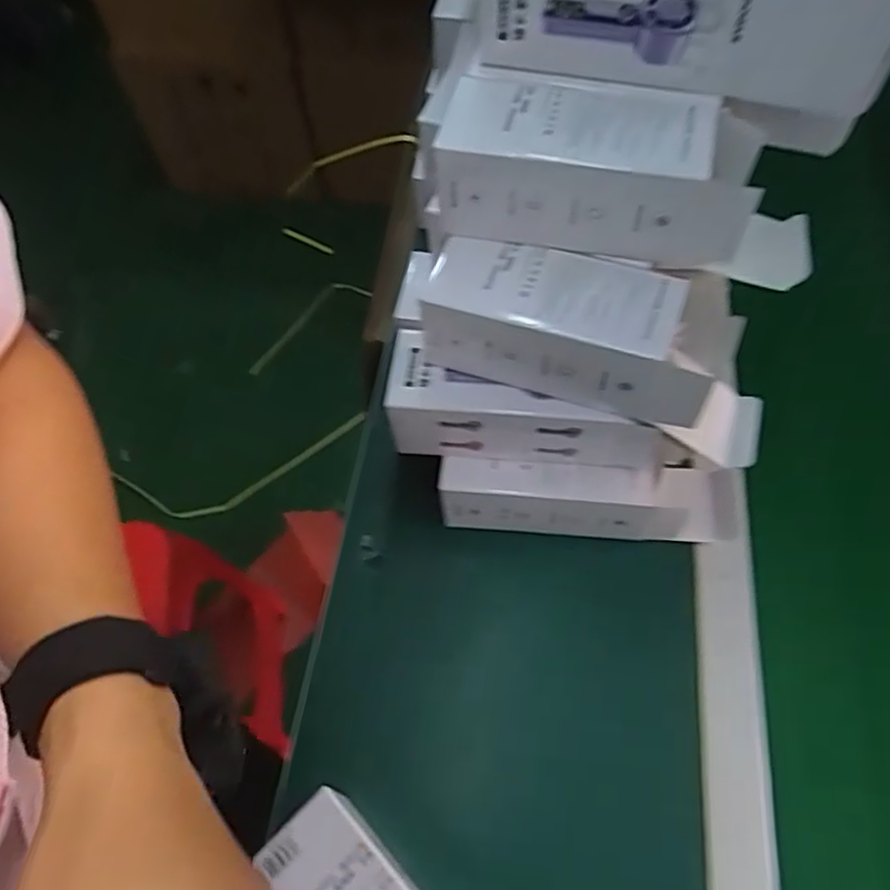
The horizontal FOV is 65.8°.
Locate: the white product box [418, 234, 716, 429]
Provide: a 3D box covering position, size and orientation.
[{"bbox_3d":[0.077,-0.080,0.472,0.202,0.073,0.070,16,61,12],"label":"white product box"}]

